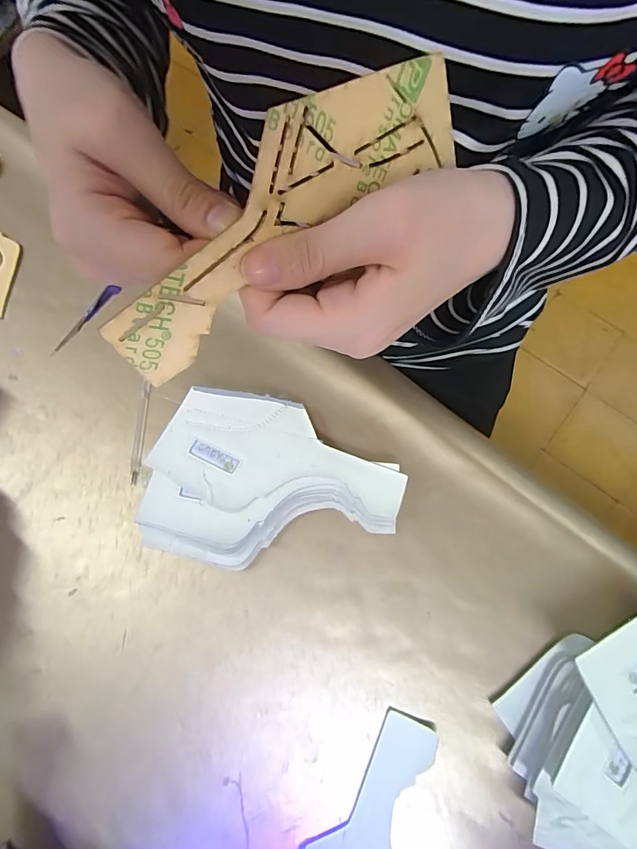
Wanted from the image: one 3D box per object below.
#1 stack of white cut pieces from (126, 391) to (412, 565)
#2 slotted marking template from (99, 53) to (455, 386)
[{"bbox_3d":[-0.030,0.041,0.300,0.167,0.028,0.115,8,75,4],"label":"stack of white cut pieces"},{"bbox_3d":[-0.011,-0.082,0.160,0.163,0.055,0.004,-39,57,-9],"label":"slotted marking template"}]

